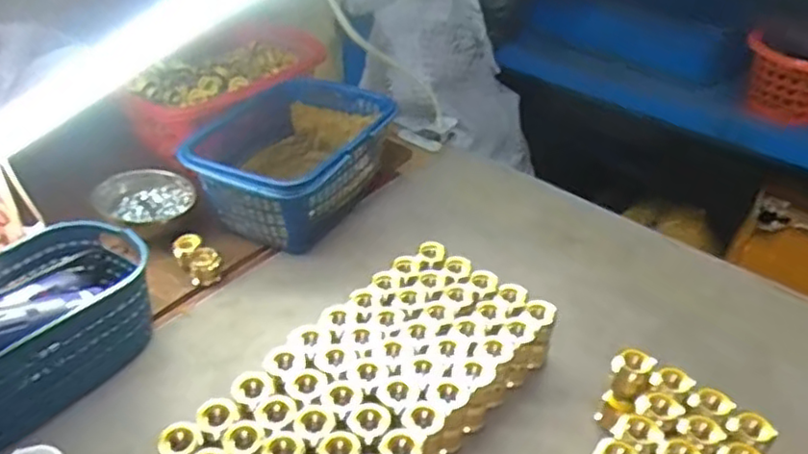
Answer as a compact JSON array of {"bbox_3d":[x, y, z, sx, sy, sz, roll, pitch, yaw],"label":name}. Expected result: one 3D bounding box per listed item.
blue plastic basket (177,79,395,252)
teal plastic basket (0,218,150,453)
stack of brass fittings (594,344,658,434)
[{"bbox_3d":[-0.127,-0.087,0.818,0.177,0.112,0.274,24,41,26],"label":"blue plastic basket"},{"bbox_3d":[-0.342,0.088,0.599,0.142,0.095,0.227,20,40,21],"label":"teal plastic basket"},{"bbox_3d":[0.189,0.148,0.575,0.030,0.091,0.030,23,41,24],"label":"stack of brass fittings"}]

